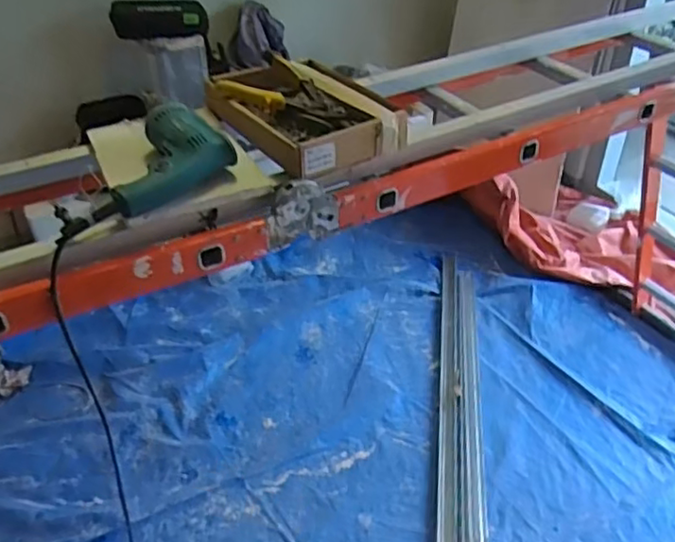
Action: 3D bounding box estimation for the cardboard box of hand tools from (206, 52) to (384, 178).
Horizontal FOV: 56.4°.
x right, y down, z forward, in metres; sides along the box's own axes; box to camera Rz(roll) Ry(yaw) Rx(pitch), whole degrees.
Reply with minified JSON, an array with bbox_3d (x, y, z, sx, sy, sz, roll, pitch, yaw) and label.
[{"bbox_3d":[-0.071,-0.248,0.985,0.161,0.064,0.298,-23,43,-24],"label":"cardboard box of hand tools"}]

